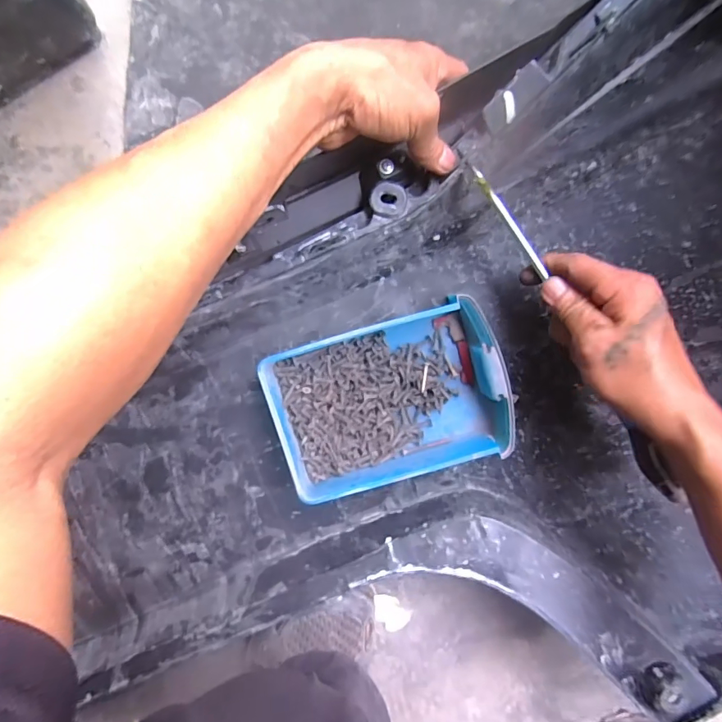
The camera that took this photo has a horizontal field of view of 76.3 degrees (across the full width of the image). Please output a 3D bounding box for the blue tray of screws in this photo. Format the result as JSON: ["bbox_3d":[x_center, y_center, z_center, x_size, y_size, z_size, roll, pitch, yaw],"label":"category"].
[{"bbox_3d":[0.023,0.032,0.392,0.190,0.054,0.131,-17,100,-1],"label":"blue tray of screws"}]

